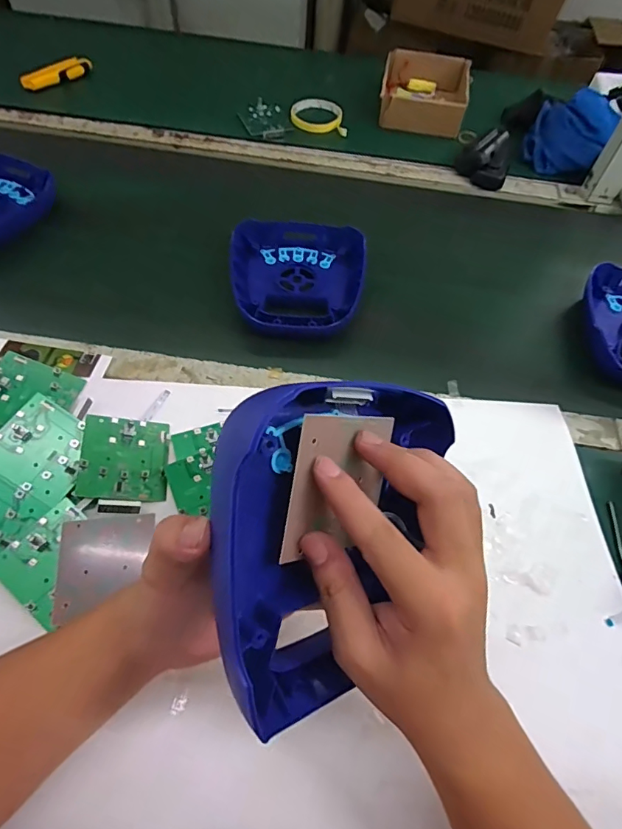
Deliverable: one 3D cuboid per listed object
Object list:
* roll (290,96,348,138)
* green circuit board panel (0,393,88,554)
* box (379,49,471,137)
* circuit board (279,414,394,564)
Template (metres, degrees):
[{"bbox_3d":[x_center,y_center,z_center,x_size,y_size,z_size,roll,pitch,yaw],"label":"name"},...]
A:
[{"bbox_3d":[0.015,-0.513,0.810,0.097,0.014,0.097,1,58,-2],"label":"roll"},{"bbox_3d":[-0.257,0.060,0.405,0.077,0.010,0.150,37,65,-8],"label":"green circuit board panel"},{"bbox_3d":[0.193,-0.546,0.801,0.137,0.051,0.170,9,58,3],"label":"box"},{"bbox_3d":[0.017,0.039,0.266,0.073,0.078,0.007,4,7,-41],"label":"circuit board"}]

